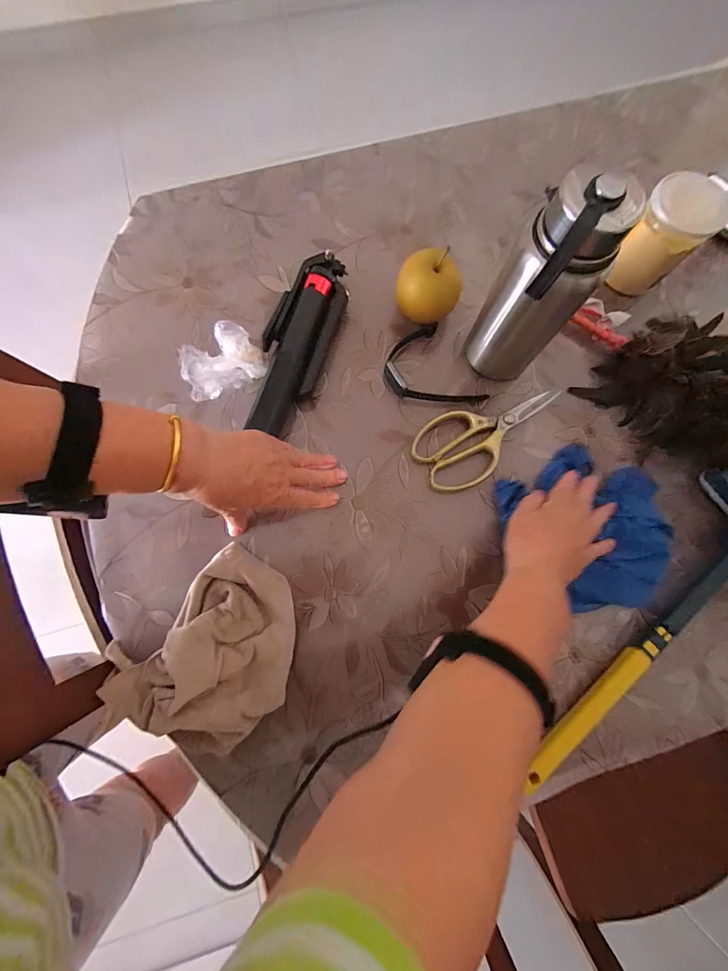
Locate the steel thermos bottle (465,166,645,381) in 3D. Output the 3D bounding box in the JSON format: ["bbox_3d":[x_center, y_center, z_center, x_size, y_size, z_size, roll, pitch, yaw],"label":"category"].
[{"bbox_3d":[0.177,-0.180,0.367,0.082,0.220,0.074,4,79,-1],"label":"steel thermos bottle"}]

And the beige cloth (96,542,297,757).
[{"bbox_3d":[-0.158,0.180,0.373,0.201,0.053,0.152,-43,83,-9],"label":"beige cloth"}]

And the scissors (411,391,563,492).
[{"bbox_3d":[0.158,-0.064,0.446,0.198,0.020,0.091,-25,81,-6],"label":"scissors"}]

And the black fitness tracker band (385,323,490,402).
[{"bbox_3d":[0.084,-0.138,0.454,0.092,0.024,0.118,-30,81,-7],"label":"black fitness tracker band"}]

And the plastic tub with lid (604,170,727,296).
[{"bbox_3d":[0.361,-0.298,0.449,0.079,0.116,0.078,0,79,-1],"label":"plastic tub with lid"}]

